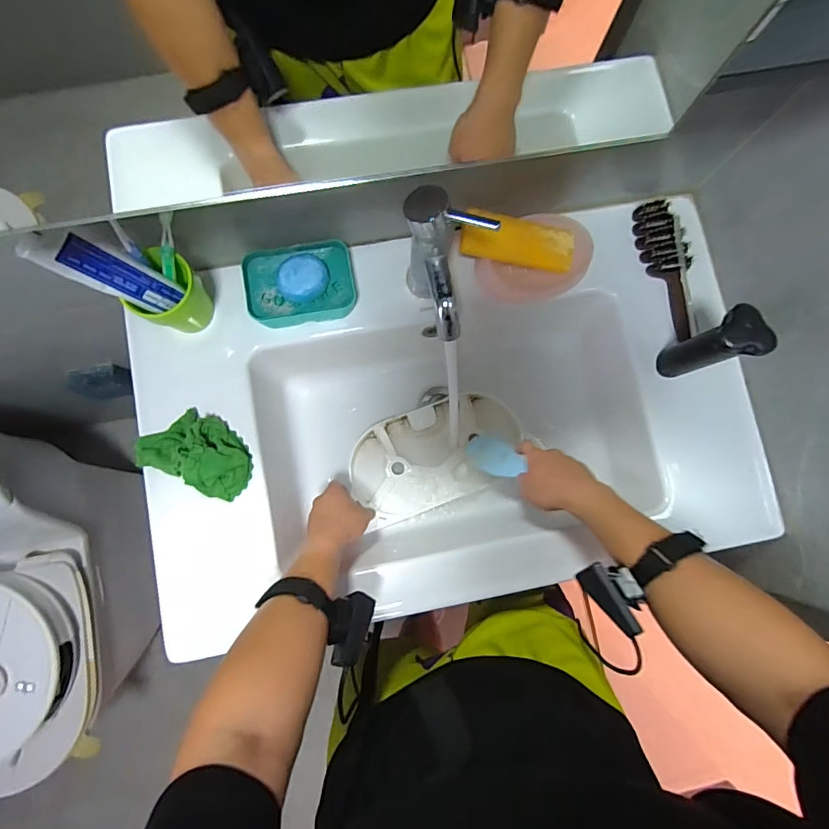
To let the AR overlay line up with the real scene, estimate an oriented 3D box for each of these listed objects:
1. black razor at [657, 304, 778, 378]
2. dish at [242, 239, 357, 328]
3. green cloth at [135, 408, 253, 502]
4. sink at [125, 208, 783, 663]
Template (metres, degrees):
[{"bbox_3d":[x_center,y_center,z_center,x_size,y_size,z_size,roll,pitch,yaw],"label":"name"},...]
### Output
[{"bbox_3d":[0.348,-0.079,0.555,0.051,0.141,0.054,1,82,-5],"label":"black razor"},{"bbox_3d":[-0.147,-0.169,0.593,0.136,0.035,0.096,-10,83,-6],"label":"dish"},{"bbox_3d":[-0.271,0.044,0.571,0.141,0.045,0.088,21,81,-2],"label":"green cloth"},{"bbox_3d":[0.033,-0.019,0.679,0.793,0.181,0.482,-12,83,-7],"label":"sink"}]

